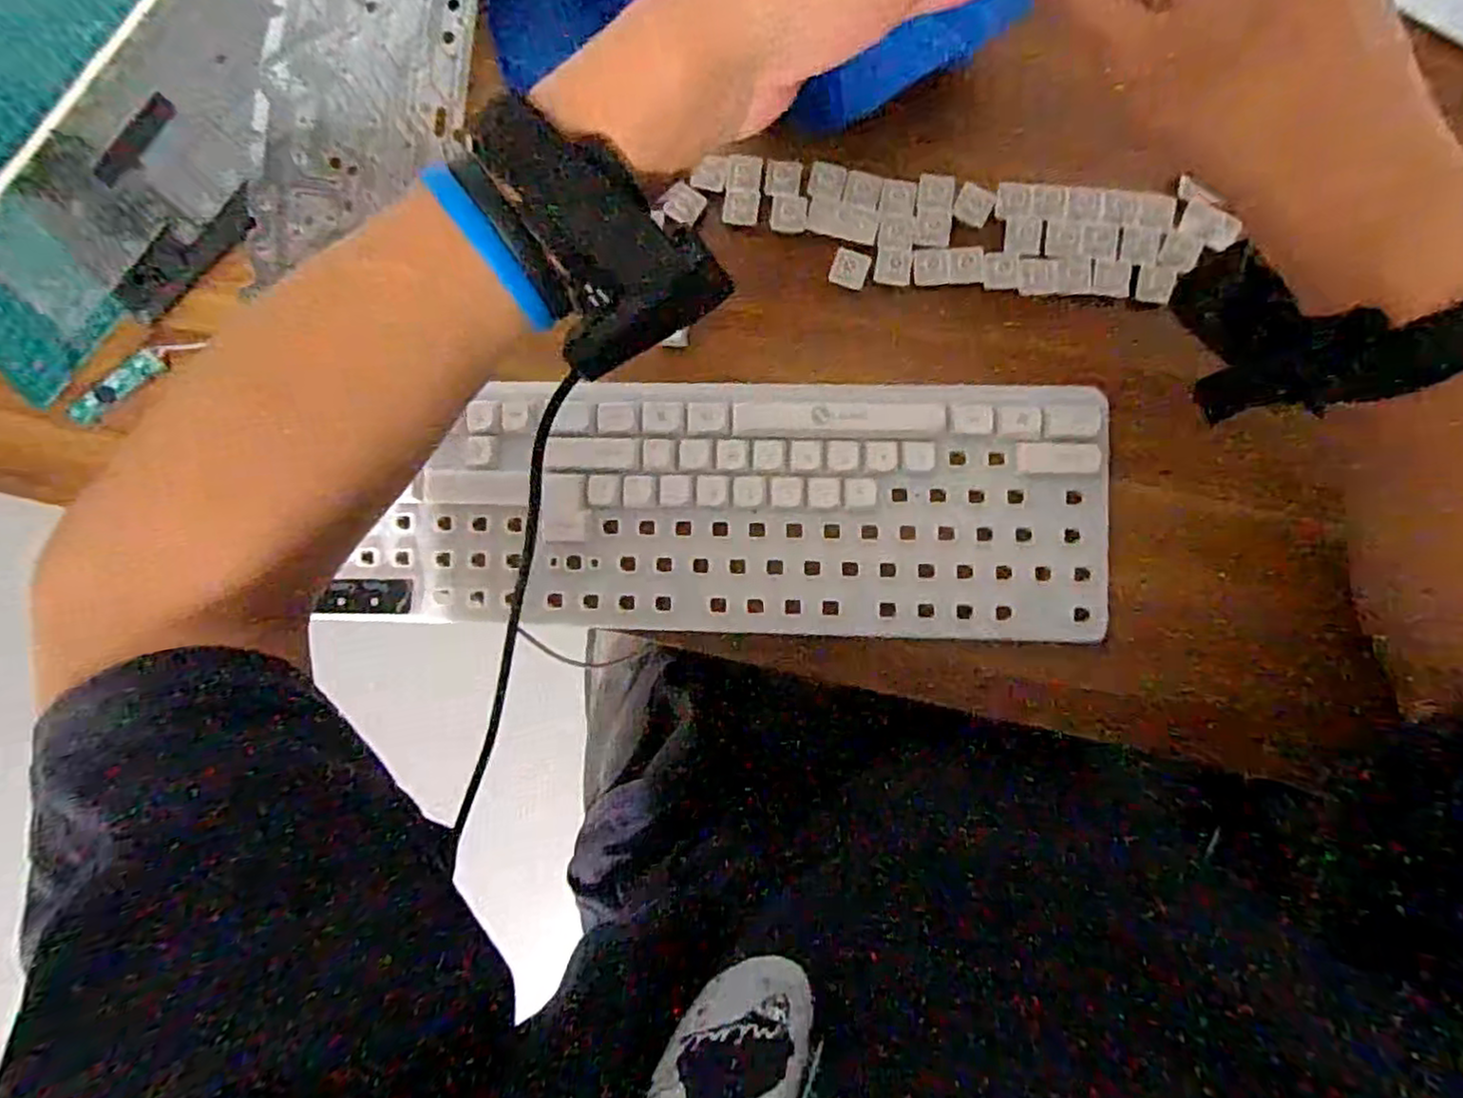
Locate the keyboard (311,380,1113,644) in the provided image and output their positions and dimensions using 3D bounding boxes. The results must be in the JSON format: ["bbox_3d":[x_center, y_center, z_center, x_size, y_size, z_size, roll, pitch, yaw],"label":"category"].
[{"bbox_3d":[-0.004,-0.021,0.357,0.378,0.018,0.126,1,90,4],"label":"keyboard"}]

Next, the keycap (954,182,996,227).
[{"bbox_3d":[0.126,-0.179,0.356,0.019,0.004,0.019,29,92,4],"label":"keycap"}]

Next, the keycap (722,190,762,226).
[{"bbox_3d":[0.005,-0.180,0.362,0.019,0.004,0.018,9,90,4],"label":"keycap"}]

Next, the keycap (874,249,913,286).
[{"bbox_3d":[0.084,-0.146,0.357,0.018,0.006,0.017,8,90,4],"label":"keycap"}]

